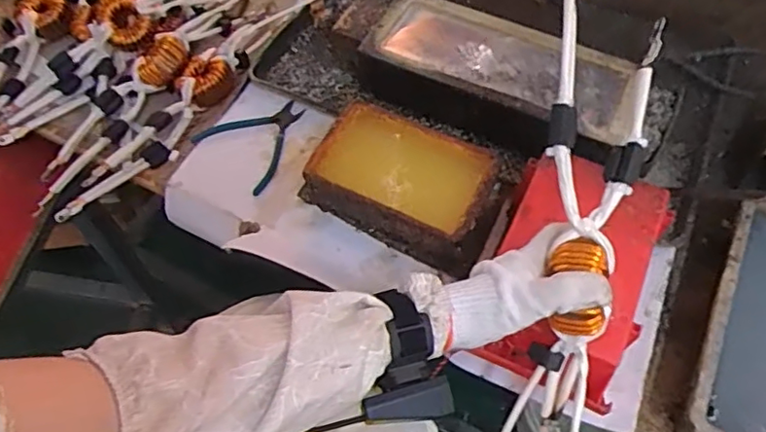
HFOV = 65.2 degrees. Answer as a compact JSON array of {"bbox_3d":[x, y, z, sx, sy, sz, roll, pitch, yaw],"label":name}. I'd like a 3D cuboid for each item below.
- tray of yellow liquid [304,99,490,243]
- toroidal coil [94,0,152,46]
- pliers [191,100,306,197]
[{"bbox_3d":[0.022,-0.047,0.719,0.204,0.056,0.137,24,60,13],"label":"tray of yellow liquid"},{"bbox_3d":[-0.362,-0.276,0.833,0.065,0.020,0.070,-3,105,-11],"label":"toroidal coil"},{"bbox_3d":[-0.161,-0.106,0.792,0.131,0.015,0.134,38,64,20],"label":"pliers"}]

